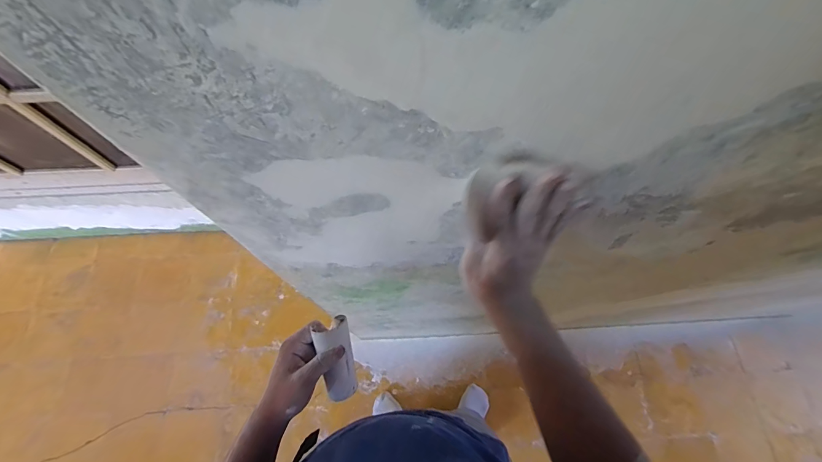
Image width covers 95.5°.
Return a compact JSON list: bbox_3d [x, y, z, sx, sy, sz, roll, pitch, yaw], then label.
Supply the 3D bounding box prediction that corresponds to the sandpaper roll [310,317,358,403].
[{"bbox_3d":[-0.094,0.165,0.476,0.039,0.041,0.102,-7,99,-3],"label":"sandpaper roll"}]

